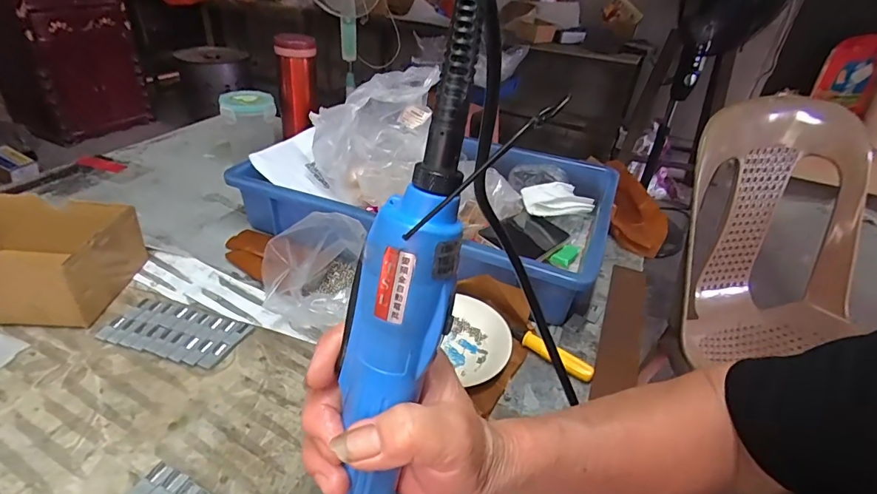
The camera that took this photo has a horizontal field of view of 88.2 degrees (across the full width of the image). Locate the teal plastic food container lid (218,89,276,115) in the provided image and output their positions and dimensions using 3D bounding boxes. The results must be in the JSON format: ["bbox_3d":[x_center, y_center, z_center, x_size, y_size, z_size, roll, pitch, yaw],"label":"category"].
[{"bbox_3d":[-0.291,-0.223,0.692,0.079,0.018,0.073,-3,35,-14],"label":"teal plastic food container lid"}]

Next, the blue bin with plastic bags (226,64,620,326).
[{"bbox_3d":[-0.003,-0.090,0.564,0.421,0.156,0.277,17,35,15],"label":"blue bin with plastic bags"}]

